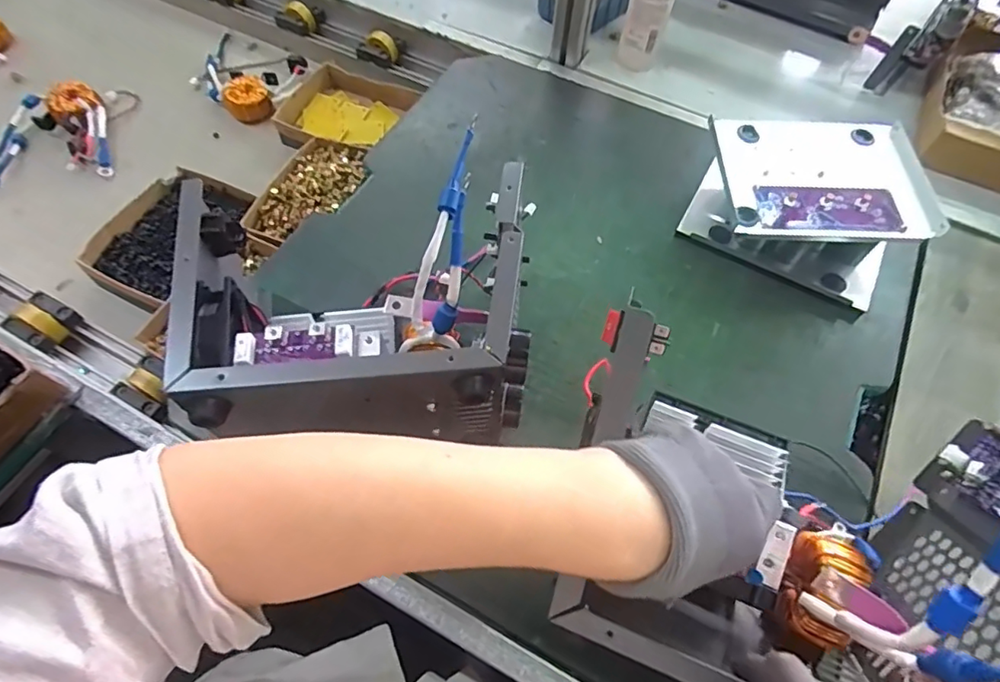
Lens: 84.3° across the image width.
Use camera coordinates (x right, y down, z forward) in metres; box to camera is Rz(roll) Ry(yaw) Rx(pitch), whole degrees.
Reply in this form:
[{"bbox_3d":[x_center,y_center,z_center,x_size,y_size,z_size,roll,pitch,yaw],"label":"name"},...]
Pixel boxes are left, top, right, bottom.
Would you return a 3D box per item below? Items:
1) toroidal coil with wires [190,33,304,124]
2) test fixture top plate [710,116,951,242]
[{"bbox_3d":[-0.379,-0.385,0.796,0.179,0.027,0.129,24,63,11],"label":"toroidal coil with wires"},{"bbox_3d":[0.316,-0.166,0.544,0.202,0.020,0.150,3,61,0],"label":"test fixture top plate"}]

